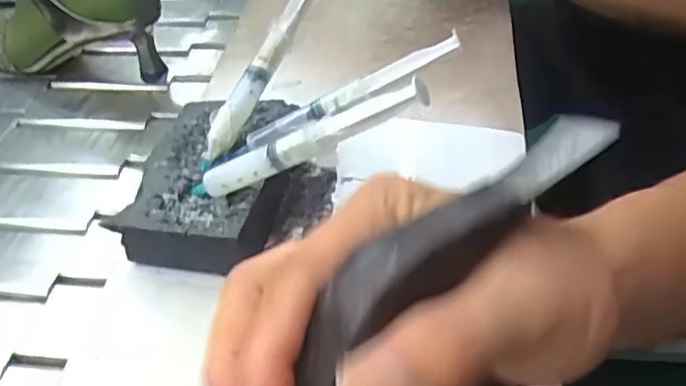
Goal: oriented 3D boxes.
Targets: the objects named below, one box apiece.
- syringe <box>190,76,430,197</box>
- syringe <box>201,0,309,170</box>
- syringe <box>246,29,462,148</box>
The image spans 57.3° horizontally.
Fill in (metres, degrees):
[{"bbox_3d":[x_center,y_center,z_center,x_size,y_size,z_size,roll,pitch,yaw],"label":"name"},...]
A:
[{"bbox_3d":[-0.025,-0.027,0.334,0.153,0.015,0.017,-22,35,28],"label":"syringe"},{"bbox_3d":[-0.050,-0.082,0.398,0.015,0.018,0.148,21,77,27],"label":"syringe"},{"bbox_3d":[0.004,-0.057,0.360,0.135,0.011,0.013,-24,40,14],"label":"syringe"}]

